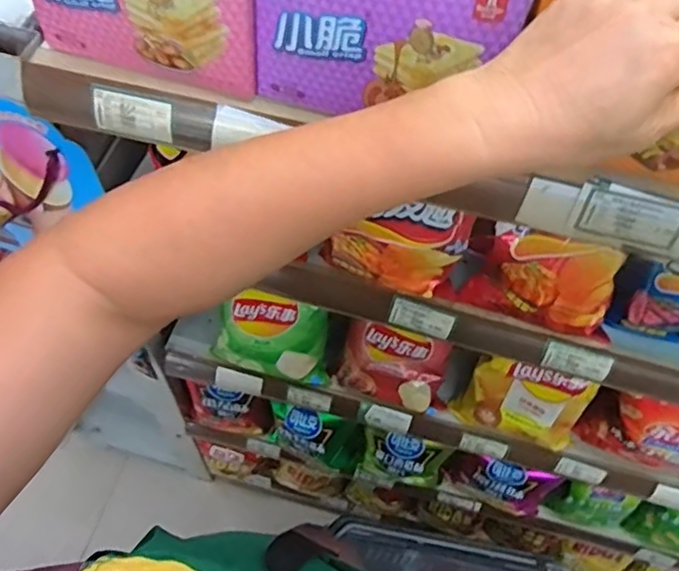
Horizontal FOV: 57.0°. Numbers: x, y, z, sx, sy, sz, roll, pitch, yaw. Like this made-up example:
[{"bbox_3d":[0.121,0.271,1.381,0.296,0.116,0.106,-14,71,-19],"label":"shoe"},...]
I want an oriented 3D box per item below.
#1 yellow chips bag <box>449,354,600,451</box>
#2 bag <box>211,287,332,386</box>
[{"bbox_3d":[0.224,0.146,0.758,0.148,0.131,0.048,18,59,8],"label":"yellow chips bag"},{"bbox_3d":[-0.086,0.067,0.785,0.150,0.136,0.054,7,58,1],"label":"bag"}]

